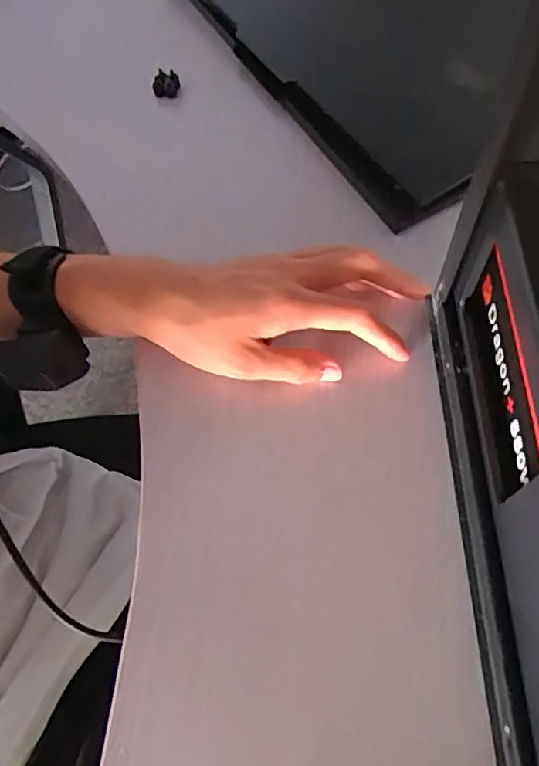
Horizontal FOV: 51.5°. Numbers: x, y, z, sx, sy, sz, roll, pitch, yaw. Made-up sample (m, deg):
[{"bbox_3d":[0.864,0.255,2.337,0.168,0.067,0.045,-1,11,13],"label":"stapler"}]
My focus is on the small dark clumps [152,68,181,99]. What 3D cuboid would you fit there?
[{"bbox_3d":[-0.083,-0.244,0.456,0.022,0.012,0.022,4,65,7],"label":"small dark clumps"}]

